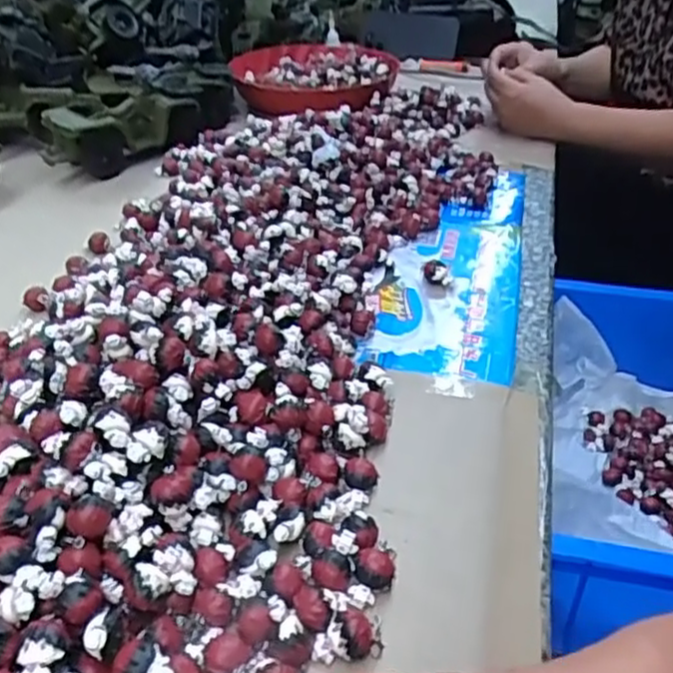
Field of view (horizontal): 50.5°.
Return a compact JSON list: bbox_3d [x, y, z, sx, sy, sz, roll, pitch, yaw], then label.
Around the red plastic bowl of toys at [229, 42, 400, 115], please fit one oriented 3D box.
[{"bbox_3d":[-0.032,-0.378,1.035,0.229,0.049,0.217,-1,35,1],"label":"red plastic bowl of toys"}]

